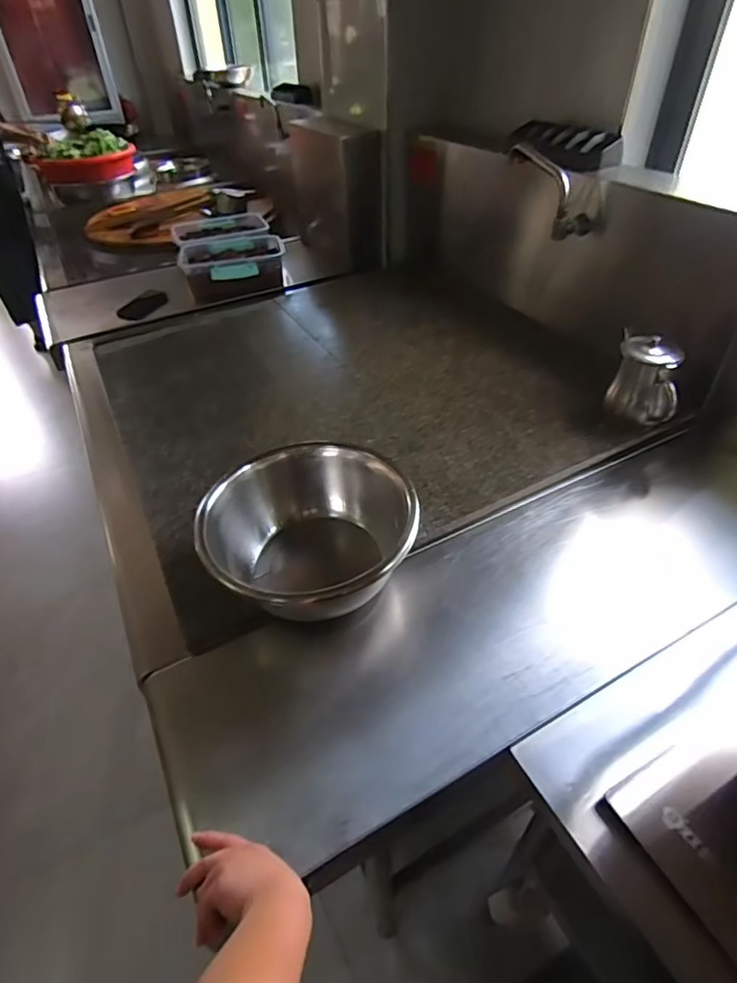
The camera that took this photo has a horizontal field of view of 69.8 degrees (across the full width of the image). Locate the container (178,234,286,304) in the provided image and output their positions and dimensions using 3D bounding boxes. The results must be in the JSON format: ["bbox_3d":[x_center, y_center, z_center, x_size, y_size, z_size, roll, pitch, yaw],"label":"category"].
[{"bbox_3d":[-0.415,-0.703,1.662,0.325,0.102,0.212,-16,44,-15],"label":"container"}]

